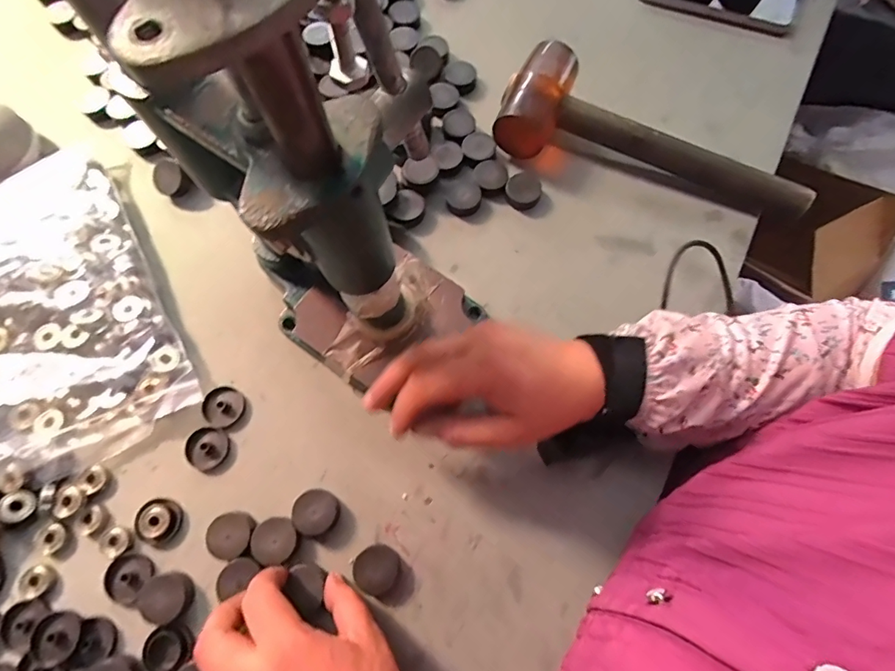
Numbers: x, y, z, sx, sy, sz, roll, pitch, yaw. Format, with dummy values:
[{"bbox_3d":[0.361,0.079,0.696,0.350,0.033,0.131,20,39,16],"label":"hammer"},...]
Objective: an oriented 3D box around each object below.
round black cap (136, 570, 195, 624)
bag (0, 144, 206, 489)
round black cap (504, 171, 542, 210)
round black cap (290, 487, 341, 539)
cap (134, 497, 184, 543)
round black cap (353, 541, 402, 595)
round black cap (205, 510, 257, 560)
[{"bbox_3d":[-0.203,0.189,0.330,0.032,0.013,0.031,0,72,-1],"label":"round black cap"},{"bbox_3d":[-0.371,-0.005,0.373,0.248,0.038,0.267,-28,75,-9],"label":"bag"},{"bbox_3d":[0.071,-0.137,0.432,0.033,0.013,0.033,0,72,-1],"label":"round black cap"},{"bbox_3d":[-0.100,0.134,0.347,0.032,0.016,0.032,0,72,-1],"label":"round black cap"},{"bbox_3d":[-0.220,0.140,0.346,0.032,0.010,0.031,0,72,-1],"label":"cap"},{"bbox_3d":[-0.052,0.171,0.337,0.031,0.013,0.032,0,72,-1],"label":"round black cap"},{"bbox_3d":[-0.162,0.149,0.343,0.032,0.012,0.032,0,72,-1],"label":"round black cap"}]

